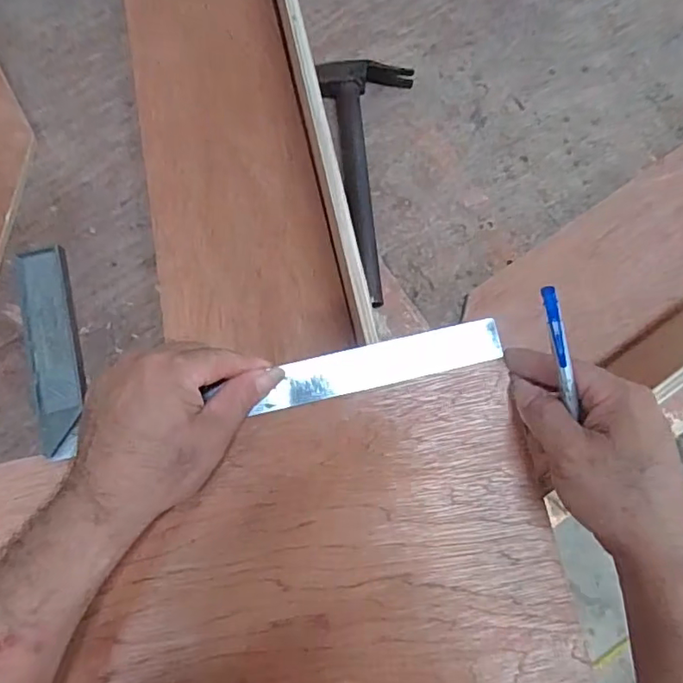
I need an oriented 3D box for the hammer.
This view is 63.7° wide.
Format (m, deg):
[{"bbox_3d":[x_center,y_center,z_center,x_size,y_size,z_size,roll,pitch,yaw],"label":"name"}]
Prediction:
[{"bbox_3d":[0.054,-0.189,0.624,0.106,0.042,0.286,-12,78,-2],"label":"hammer"}]

